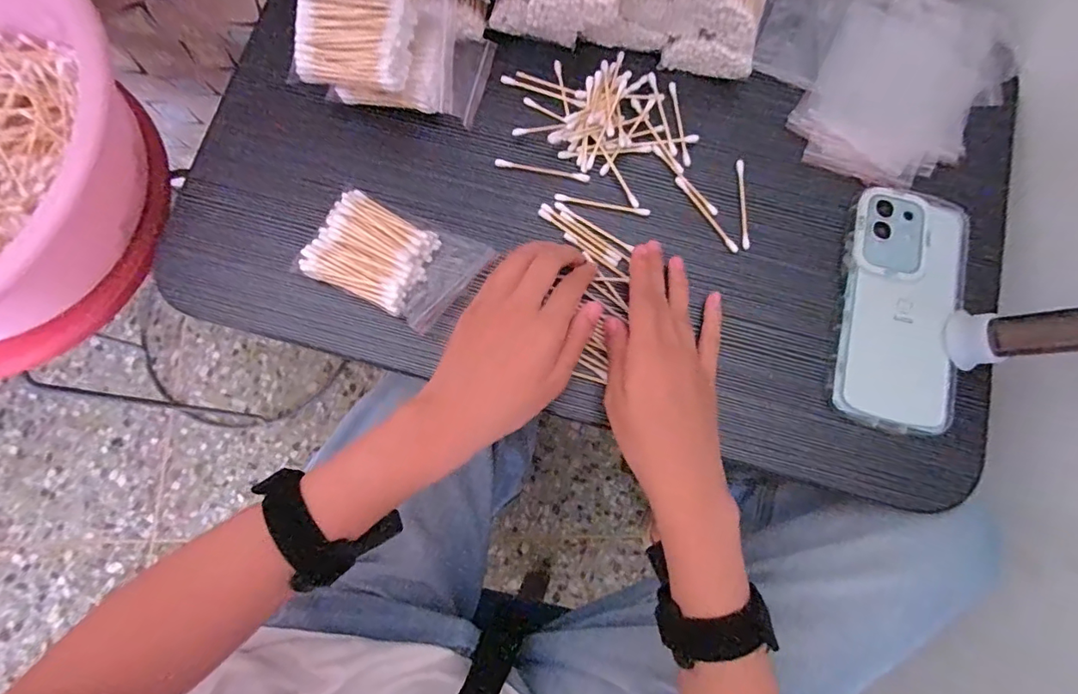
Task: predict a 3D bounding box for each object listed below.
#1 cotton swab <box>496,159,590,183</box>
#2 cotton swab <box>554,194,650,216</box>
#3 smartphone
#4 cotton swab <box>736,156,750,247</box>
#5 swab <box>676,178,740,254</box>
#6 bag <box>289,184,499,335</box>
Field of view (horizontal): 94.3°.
[{"bbox_3d":[0.002,-0.130,0.368,0.069,0.004,0.007,11,78,1],"label":"cotton swab"},{"bbox_3d":[0.046,-0.104,0.362,0.068,0.004,0.006,10,78,1],"label":"cotton swab"},{"bbox_3d":[0.249,-0.027,0.344,0.078,0.012,0.166,13,78,2],"label":"smartphone"},{"bbox_3d":[0.148,-0.104,0.362,0.006,0.004,0.068,0,78,-1],"label":"cotton swab"},{"bbox_3d":[0.122,-0.097,0.361,0.006,0.004,0.068,-35,81,-8],"label":"swab"},{"bbox_3d":[-0.099,-0.059,0.347,0.113,0.024,0.072,26,79,4],"label":"bag"}]

